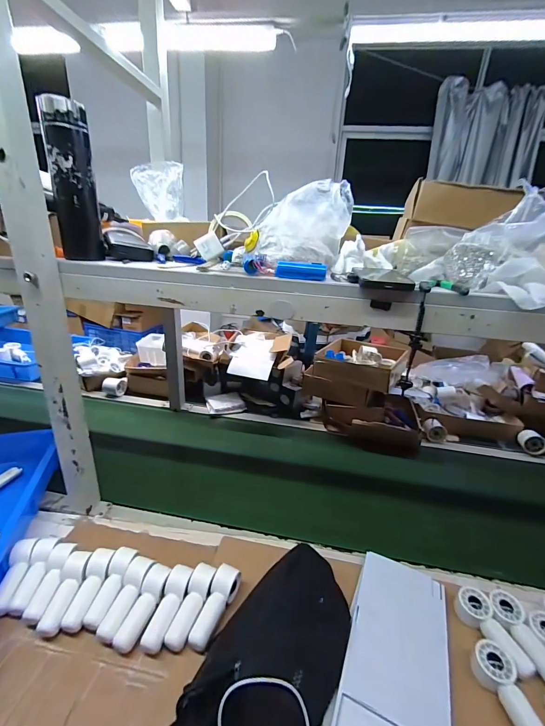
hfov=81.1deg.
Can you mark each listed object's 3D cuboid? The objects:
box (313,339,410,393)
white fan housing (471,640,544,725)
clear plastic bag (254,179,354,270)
[{"bbox_3d":[0.287,-0.006,1.034,0.249,0.079,0.251,13,23,23],"label":"box"},{"bbox_3d":[0.306,0.428,0.408,0.047,0.030,0.110,2,21,-2],"label":"white fan housing"},{"bbox_3d":[0.054,-0.243,0.557,0.152,0.127,0.081,-11,25,-32],"label":"clear plastic bag"}]

